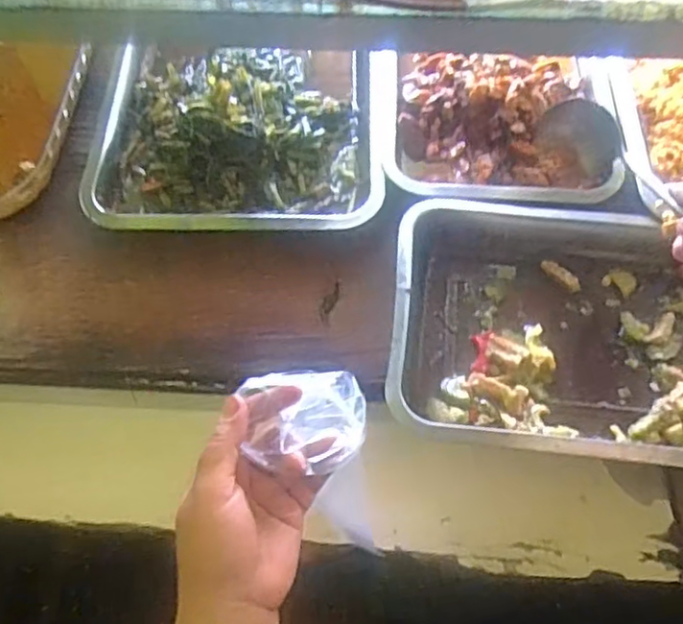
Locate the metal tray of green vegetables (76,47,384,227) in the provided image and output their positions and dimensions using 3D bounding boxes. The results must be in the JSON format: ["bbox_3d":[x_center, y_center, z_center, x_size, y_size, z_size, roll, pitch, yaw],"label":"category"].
[{"bbox_3d":[-0.094,-0.173,0.577,0.250,0.048,0.218,-3,61,1],"label":"metal tray of green vegetables"}]

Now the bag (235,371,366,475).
[{"bbox_3d":[-0.021,0.061,0.383,0.070,0.028,0.053,1,66,2],"label":"bag"}]

